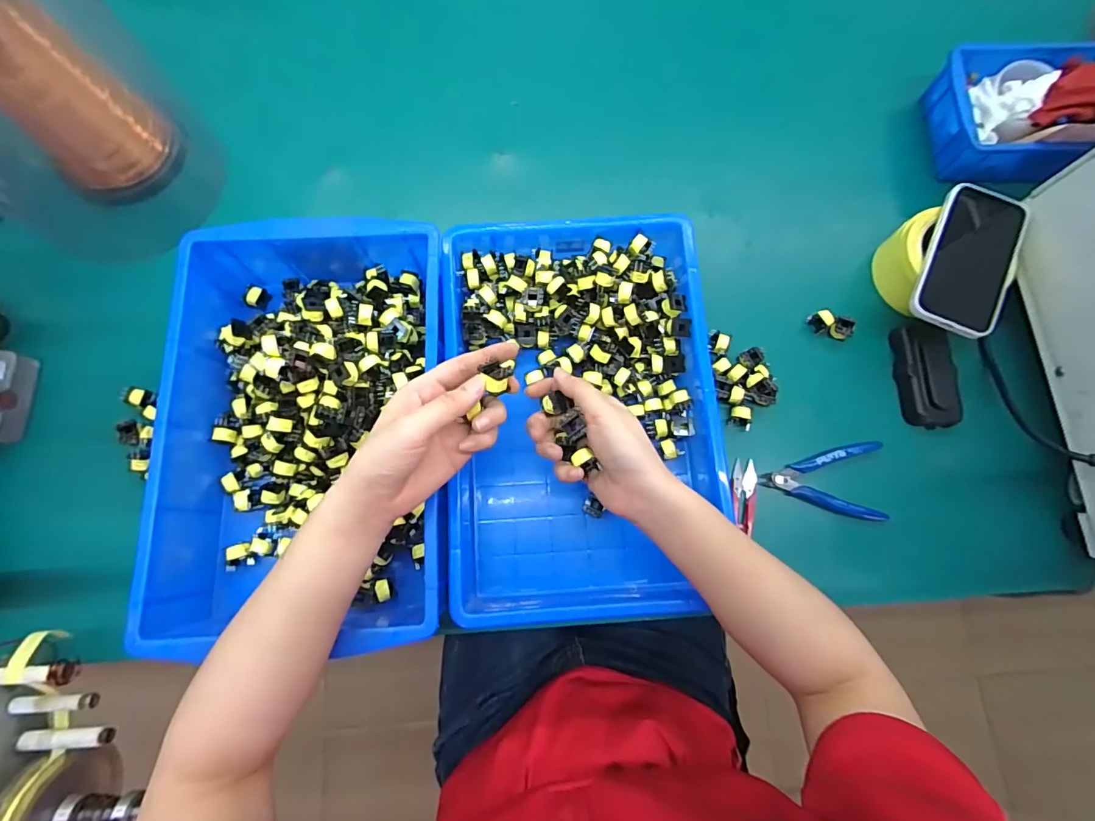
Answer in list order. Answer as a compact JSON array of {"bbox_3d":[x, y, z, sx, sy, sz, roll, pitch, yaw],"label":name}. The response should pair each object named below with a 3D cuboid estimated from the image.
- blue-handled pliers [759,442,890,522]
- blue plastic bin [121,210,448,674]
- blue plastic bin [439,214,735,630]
[{"bbox_3d":[0.269,0.070,0.472,0.113,0.010,0.074,-1,78,-1],"label":"blue-handled pliers"},{"bbox_3d":[-0.210,0.009,0.438,0.231,0.100,0.364,-3,78,-1],"label":"blue plastic bin"},{"bbox_3d":[0.029,0.000,0.455,0.246,0.066,0.376,0,81,0],"label":"blue plastic bin"}]

